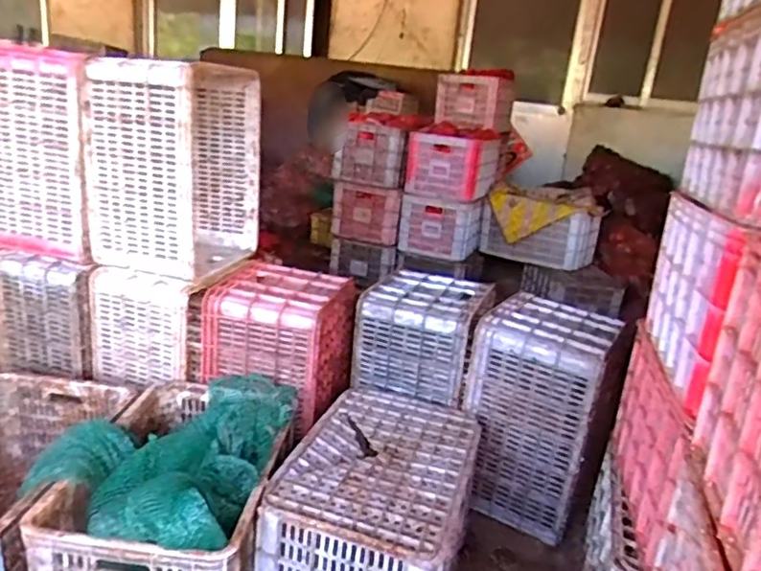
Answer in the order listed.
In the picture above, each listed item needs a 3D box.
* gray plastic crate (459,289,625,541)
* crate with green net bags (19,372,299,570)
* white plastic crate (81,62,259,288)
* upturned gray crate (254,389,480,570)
[{"bbox_3d":[0.379,0.302,1.435,0.272,0.455,0.273,15,20,26],"label":"gray plastic crate"},{"bbox_3d":[-0.415,0.405,1.161,0.409,0.328,0.536,8,18,4],"label":"crate with green net bags"},{"bbox_3d":[-0.508,-0.303,1.499,0.291,0.495,0.351,11,18,14],"label":"white plastic crate"},{"bbox_3d":[-0.004,0.471,1.209,0.333,0.266,0.488,11,18,13],"label":"upturned gray crate"}]

